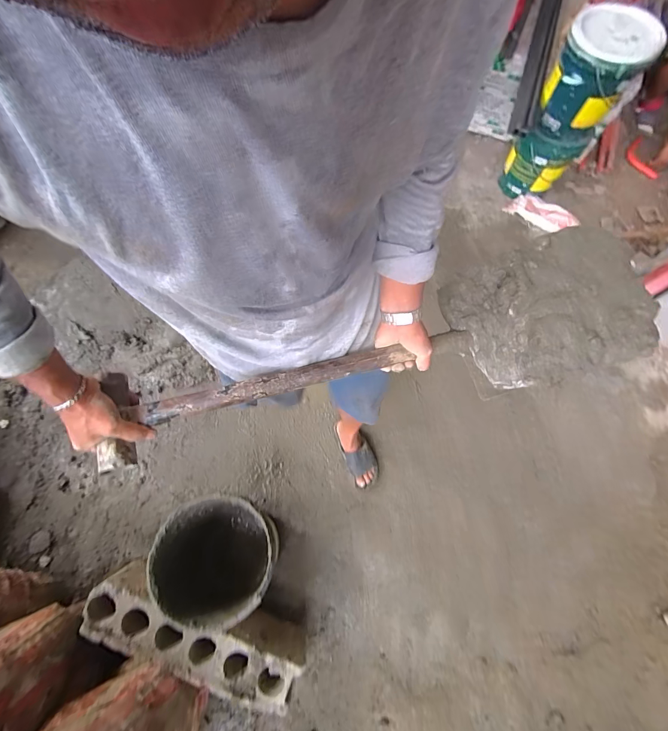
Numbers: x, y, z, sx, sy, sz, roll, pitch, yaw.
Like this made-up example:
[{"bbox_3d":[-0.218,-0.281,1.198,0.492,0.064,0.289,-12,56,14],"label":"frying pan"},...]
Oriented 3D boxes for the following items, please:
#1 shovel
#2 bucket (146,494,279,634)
[{"bbox_3d":[0.069,-0.021,0.551,0.822,0.111,0.220,-14,71,-2],"label":"shovel"},{"bbox_3d":[-0.320,0.553,0.990,0.315,0.346,0.291,-1,71,2],"label":"bucket"}]

